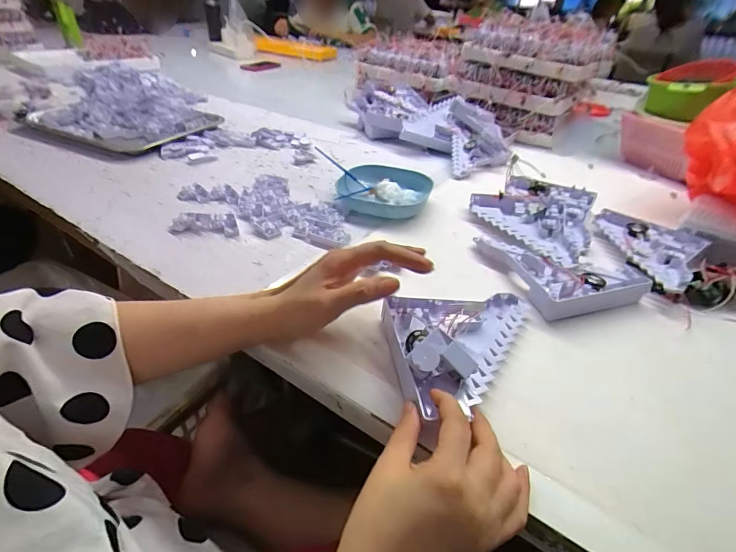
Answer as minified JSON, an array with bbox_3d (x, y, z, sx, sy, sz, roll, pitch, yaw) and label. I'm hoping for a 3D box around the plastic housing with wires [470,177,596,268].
[{"bbox_3d":[0.241,-0.096,0.569,0.163,0.030,0.208,24,41,25],"label":"plastic housing with wires"}]

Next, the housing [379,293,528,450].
[{"bbox_3d":[0.097,0.060,0.341,0.150,0.044,0.132,-4,38,-11],"label":"housing"}]

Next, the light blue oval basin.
[{"bbox_3d":[0.024,-0.131,0.606,0.137,0.034,0.135,12,38,10],"label":"light blue oval basin"}]

